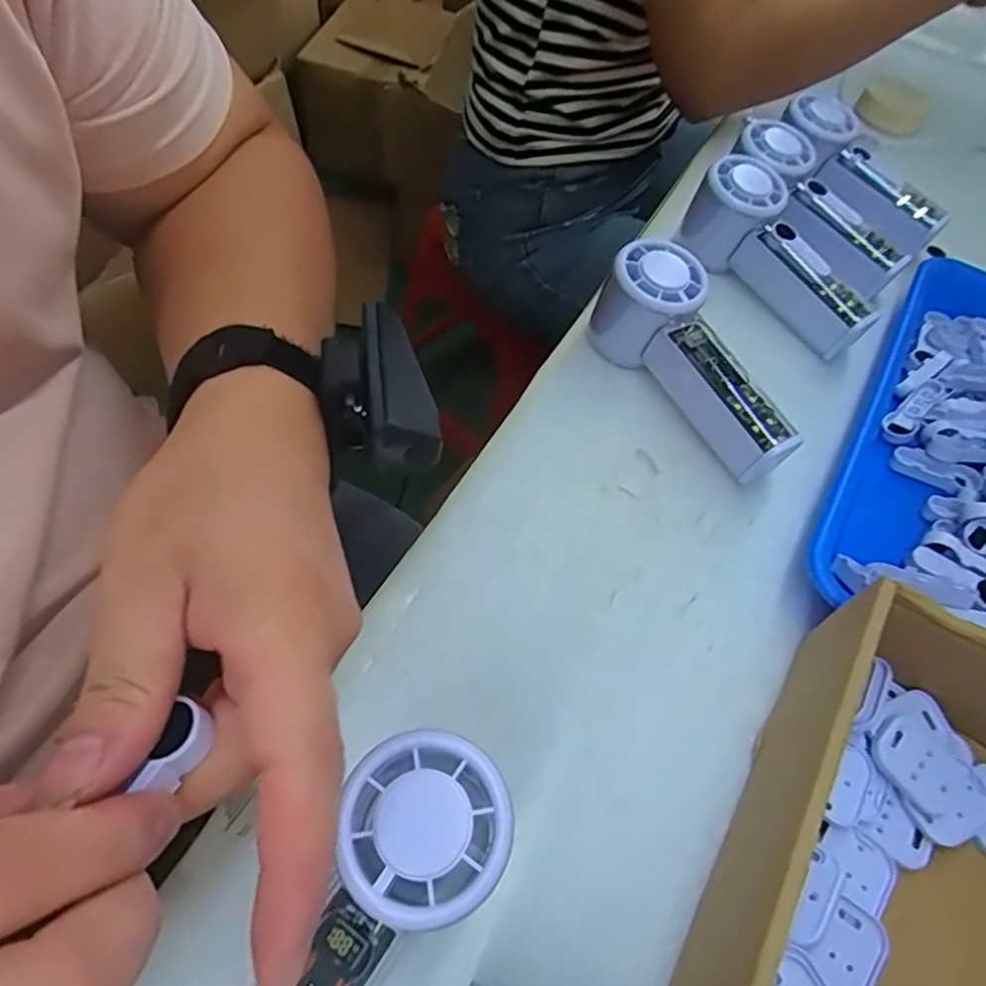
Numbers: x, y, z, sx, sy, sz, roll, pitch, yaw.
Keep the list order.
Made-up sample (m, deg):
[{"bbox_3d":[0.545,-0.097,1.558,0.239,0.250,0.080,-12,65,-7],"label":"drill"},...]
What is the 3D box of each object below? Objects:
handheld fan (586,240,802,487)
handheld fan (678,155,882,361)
[{"bbox_3d":[0.118,-0.076,0.389,0.055,0.062,0.153,-28,76,-22],"label":"handheld fan"},{"bbox_3d":[0.194,-0.159,0.452,0.063,0.059,0.151,-34,80,-25],"label":"handheld fan"}]

